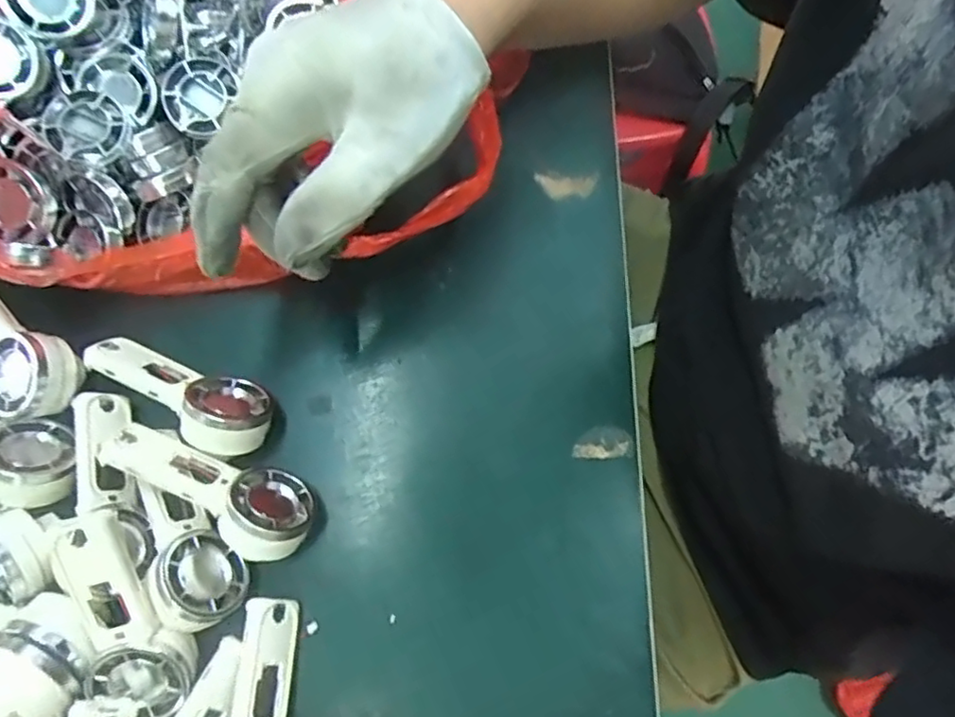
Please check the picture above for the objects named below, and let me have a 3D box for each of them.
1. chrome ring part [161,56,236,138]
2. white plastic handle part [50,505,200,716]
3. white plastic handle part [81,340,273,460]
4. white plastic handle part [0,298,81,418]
[{"bbox_3d":[-0.140,-0.132,0.317,0.030,0.012,0.037,41,89,-11],"label":"chrome ring part"},{"bbox_3d":[-0.143,0.104,0.258,0.034,0.018,0.093,-14,106,-5],"label":"white plastic handle part"},{"bbox_3d":[-0.137,0.013,0.303,0.091,0.033,0.037,34,76,8],"label":"white plastic handle part"},{"bbox_3d":[-0.227,-0.008,0.298,0.091,0.018,0.040,38,77,9],"label":"white plastic handle part"}]

